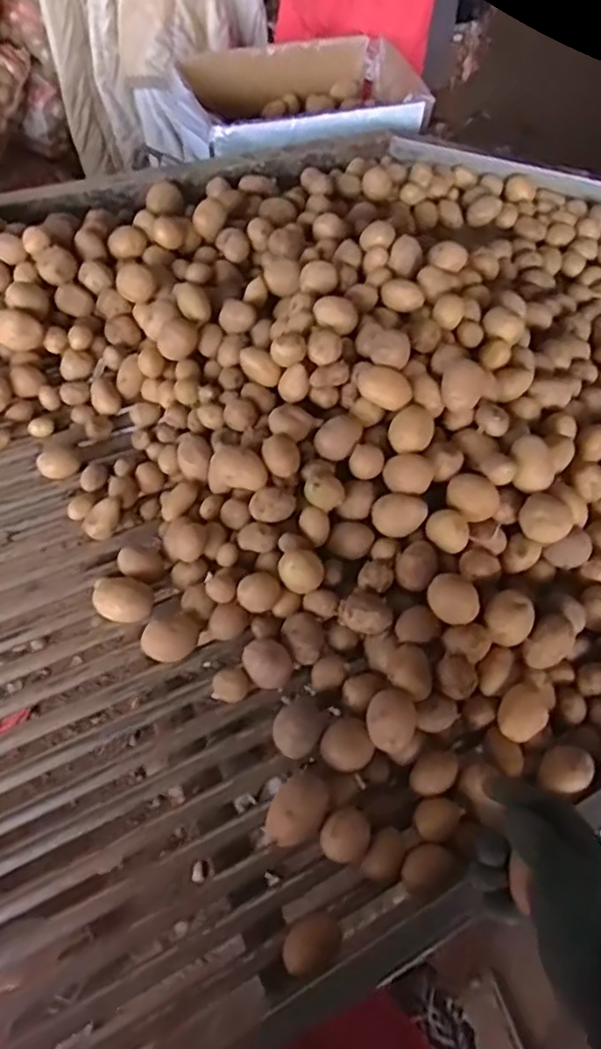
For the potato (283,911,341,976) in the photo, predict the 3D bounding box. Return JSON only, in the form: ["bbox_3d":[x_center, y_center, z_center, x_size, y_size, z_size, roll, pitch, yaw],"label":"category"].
[{"bbox_3d":[0.007,0.325,0.502,0.046,0.030,0.034,-18,62,-14],"label":"potato"}]

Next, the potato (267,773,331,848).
[{"bbox_3d":[-0.002,0.241,0.541,0.043,0.044,0.056,27,61,12],"label":"potato"}]

